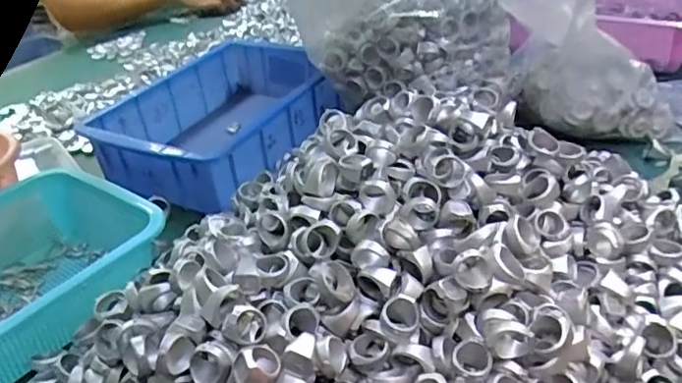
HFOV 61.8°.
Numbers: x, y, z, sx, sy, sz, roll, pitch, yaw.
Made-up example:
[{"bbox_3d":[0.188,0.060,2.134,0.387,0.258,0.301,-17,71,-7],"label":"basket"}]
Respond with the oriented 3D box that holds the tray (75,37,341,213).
[{"bbox_3d":[-0.146,-0.097,0.721,0.210,0.080,0.290,14,39,27],"label":"tray"}]

